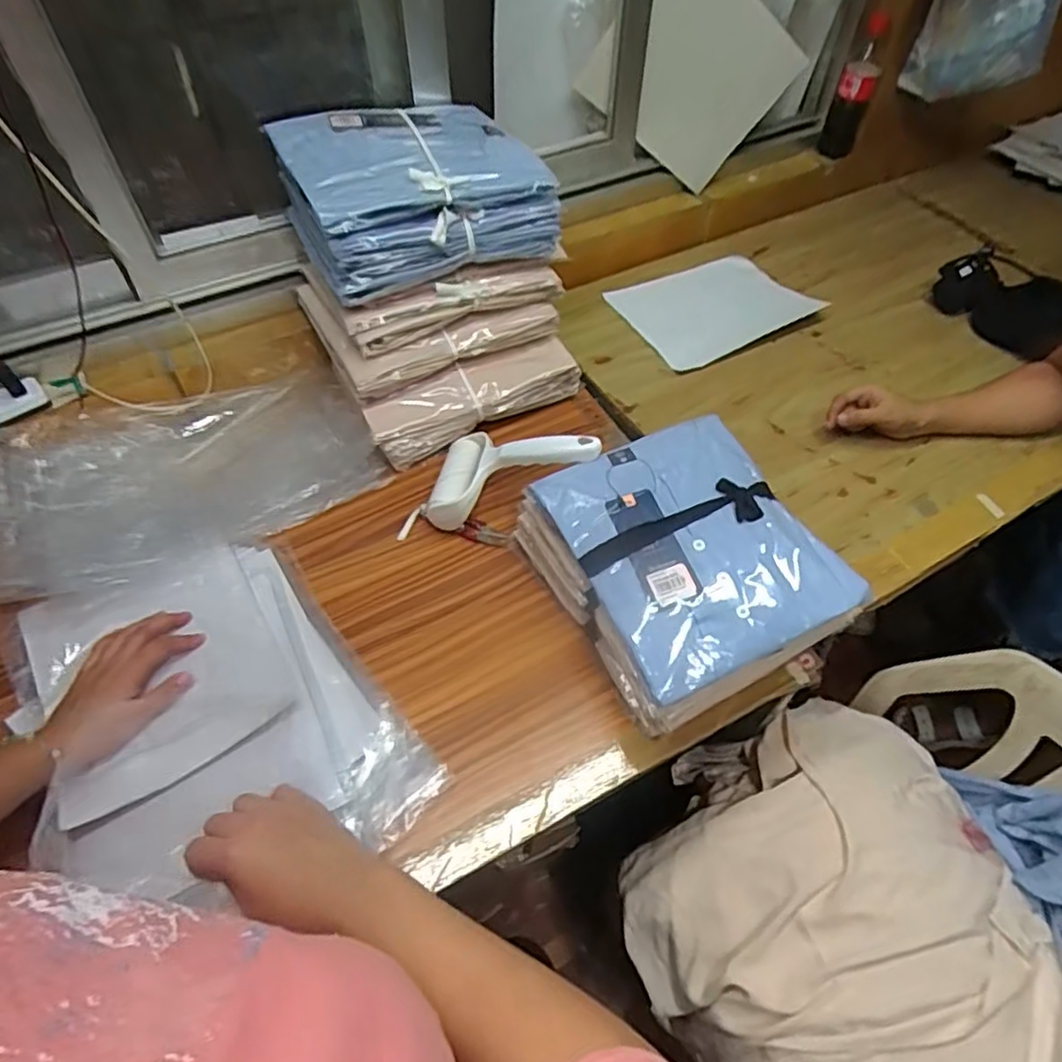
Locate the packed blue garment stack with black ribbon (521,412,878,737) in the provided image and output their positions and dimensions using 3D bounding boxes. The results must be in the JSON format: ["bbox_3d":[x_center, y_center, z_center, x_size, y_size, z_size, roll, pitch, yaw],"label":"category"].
[{"bbox_3d":[0.136,0.034,0.630,0.210,0.124,0.251,-20,56,-15],"label":"packed blue garment stack with black ribbon"}]

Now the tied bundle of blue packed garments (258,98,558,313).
[{"bbox_3d":[-0.129,-0.383,0.739,0.261,0.099,0.210,-22,56,-16],"label":"tied bundle of blue packed garments"}]

